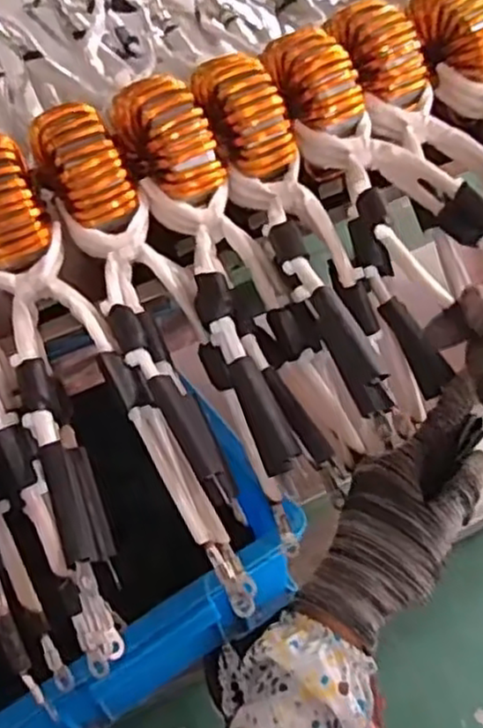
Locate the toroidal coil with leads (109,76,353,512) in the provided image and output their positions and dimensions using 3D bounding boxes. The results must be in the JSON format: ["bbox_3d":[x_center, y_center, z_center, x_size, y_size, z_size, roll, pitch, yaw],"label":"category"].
[{"bbox_3d":[-0.002,-0.048,0.390,0.055,0.057,0.254,-21,81,-12],"label":"toroidal coil with leads"}]

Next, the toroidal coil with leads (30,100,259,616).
[{"bbox_3d":[-0.045,-0.013,0.383,0.062,0.069,0.295,-18,80,-10],"label":"toroidal coil with leads"}]

